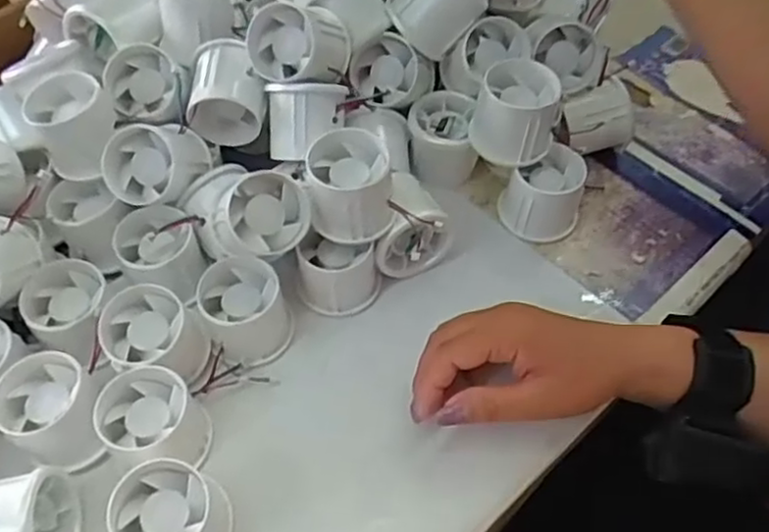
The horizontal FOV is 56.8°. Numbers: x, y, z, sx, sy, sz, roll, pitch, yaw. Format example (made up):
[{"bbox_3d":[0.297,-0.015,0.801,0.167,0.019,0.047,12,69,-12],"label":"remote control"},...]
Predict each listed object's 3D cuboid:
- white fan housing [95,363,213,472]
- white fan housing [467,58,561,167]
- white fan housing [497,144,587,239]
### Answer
[{"bbox_3d":[-0.131,0.091,0.412,0.053,0.047,0.052,0,54,0],"label":"white fan housing"},{"bbox_3d":[0.088,-0.103,0.482,0.056,0.051,0.050,11,55,7],"label":"white fan housing"},{"bbox_3d":[0.113,-0.051,0.506,0.051,0.048,0.052,0,54,0],"label":"white fan housing"}]

